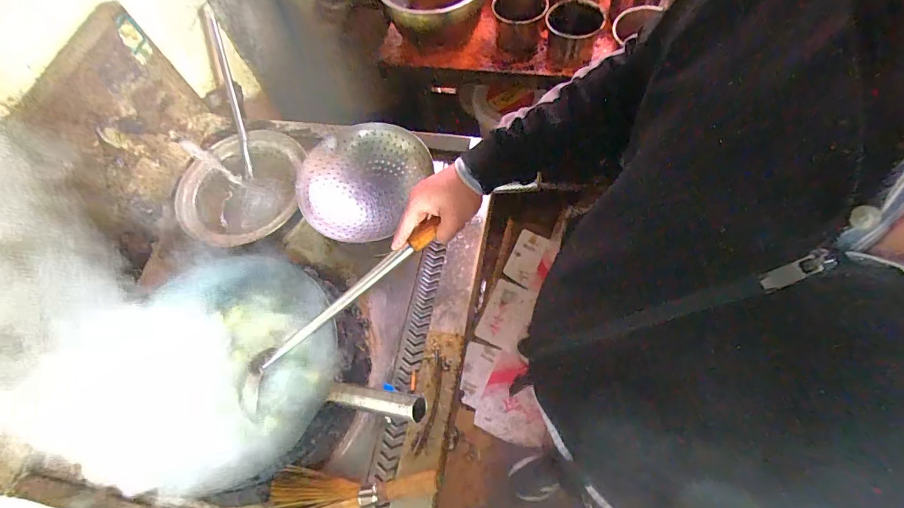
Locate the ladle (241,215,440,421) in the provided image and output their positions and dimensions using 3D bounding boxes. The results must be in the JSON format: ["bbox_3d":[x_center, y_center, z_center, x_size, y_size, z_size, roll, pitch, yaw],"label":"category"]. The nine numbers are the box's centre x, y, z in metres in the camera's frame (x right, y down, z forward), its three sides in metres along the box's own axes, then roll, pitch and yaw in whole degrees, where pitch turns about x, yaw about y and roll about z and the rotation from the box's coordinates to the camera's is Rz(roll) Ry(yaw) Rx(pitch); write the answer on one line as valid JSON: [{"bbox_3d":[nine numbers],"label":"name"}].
[{"bbox_3d":[-0.168,0.085,0.618,0.385,0.041,0.074,-40,69,8],"label":"ladle"}]

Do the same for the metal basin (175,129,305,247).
[{"bbox_3d":[-0.475,-0.154,0.956,0.274,0.065,0.284,-2,65,5],"label":"metal basin"}]

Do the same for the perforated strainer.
[{"bbox_3d":[-0.205,-0.158,0.945,0.258,0.067,0.298,20,69,15],"label":"perforated strainer"}]

